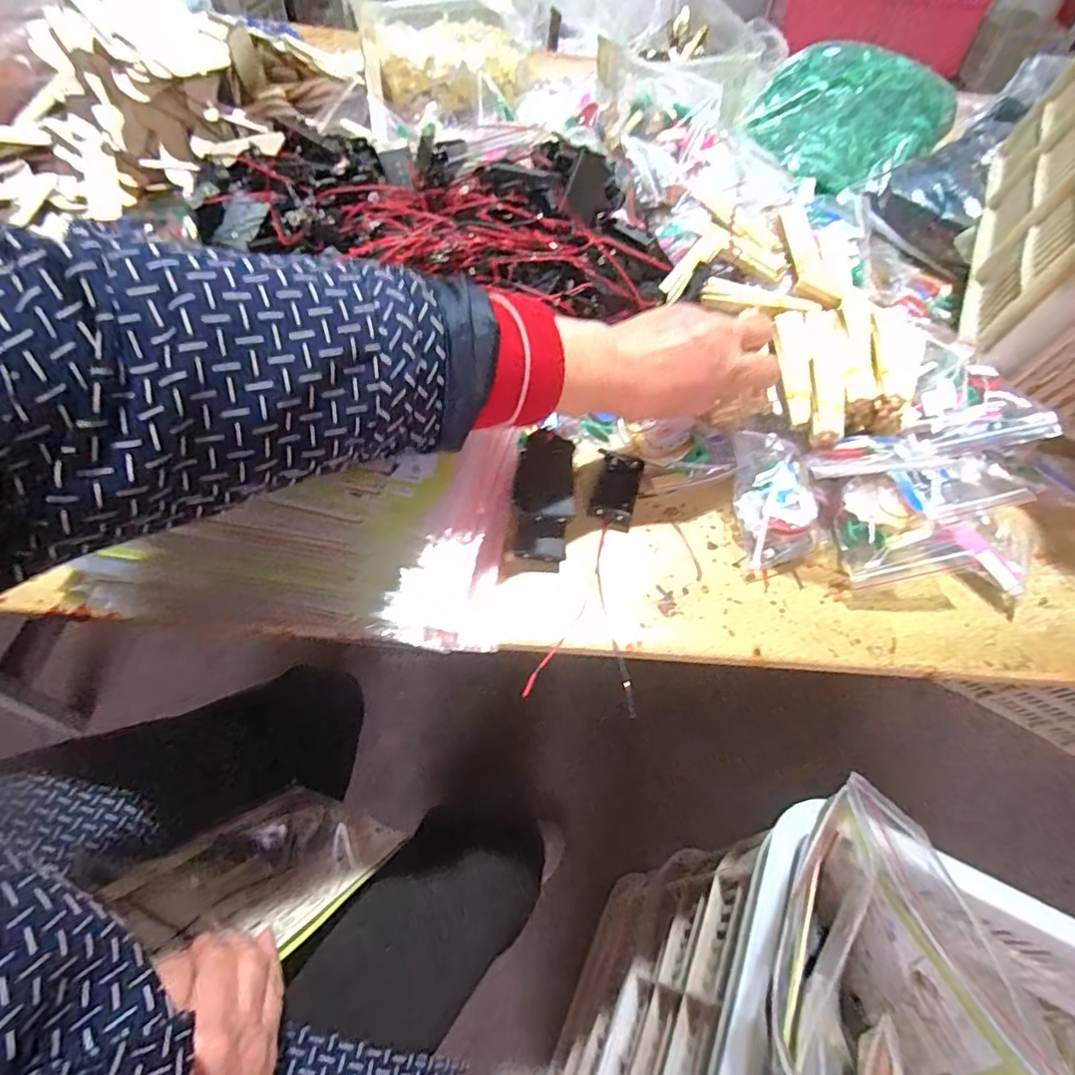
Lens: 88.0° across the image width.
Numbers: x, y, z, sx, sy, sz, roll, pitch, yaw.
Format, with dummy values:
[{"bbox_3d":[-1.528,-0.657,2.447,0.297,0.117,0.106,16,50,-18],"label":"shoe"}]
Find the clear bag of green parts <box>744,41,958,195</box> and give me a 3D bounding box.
[{"bbox_3d":[0.402,-0.552,0.723,0.212,0.091,0.236,35,60,19],"label":"clear bag of green parts"}]

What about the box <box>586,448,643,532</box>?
[{"bbox_3d":[0.058,-0.036,0.423,0.035,0.020,0.061,15,56,6],"label":"box"}]

